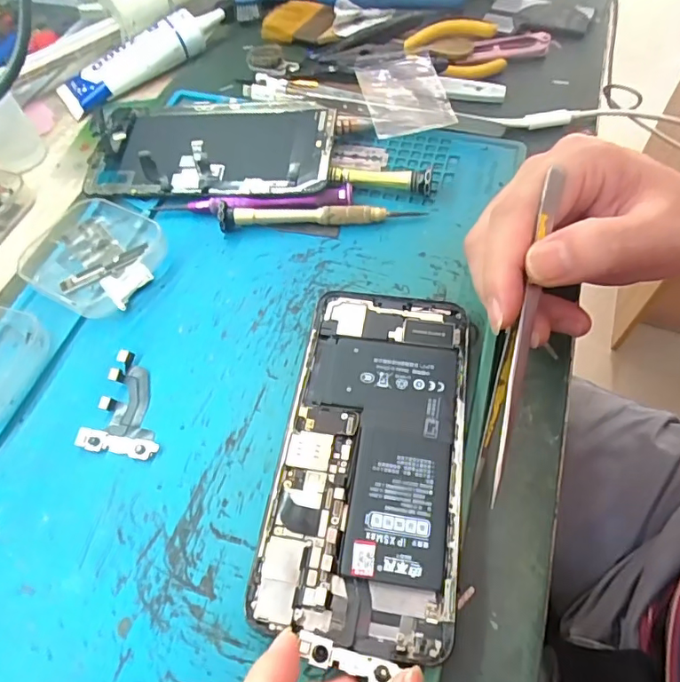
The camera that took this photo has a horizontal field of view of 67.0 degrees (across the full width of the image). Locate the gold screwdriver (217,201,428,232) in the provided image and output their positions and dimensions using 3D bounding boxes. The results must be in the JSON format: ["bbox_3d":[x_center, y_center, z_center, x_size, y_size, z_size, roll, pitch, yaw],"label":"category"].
[{"bbox_3d":[-0.011,-0.075,0.293,0.114,0.016,0.015,-3,58,-1],"label":"gold screwdriver"}]

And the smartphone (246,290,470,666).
[{"bbox_3d":[0.015,0.043,0.222,0.076,0.007,0.153,8,59,6],"label":"smartphone"}]

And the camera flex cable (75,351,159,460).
[{"bbox_3d":[-0.096,0.029,0.239,0.034,0.006,0.048,10,59,8],"label":"camera flex cable"}]

